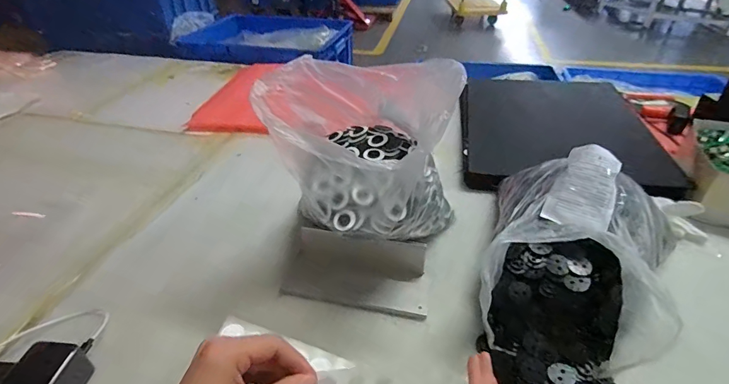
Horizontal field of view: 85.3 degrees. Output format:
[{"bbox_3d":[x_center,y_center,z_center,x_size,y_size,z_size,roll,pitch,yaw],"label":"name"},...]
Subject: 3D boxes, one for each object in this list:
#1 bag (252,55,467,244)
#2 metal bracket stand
[{"bbox_3d":[0.004,-0.045,0.518,0.213,0.242,0.198,11,38,17],"label":"bag"},{"bbox_3d":[-0.009,0.106,0.548,0.199,0.055,0.096,9,39,11],"label":"metal bracket stand"}]

